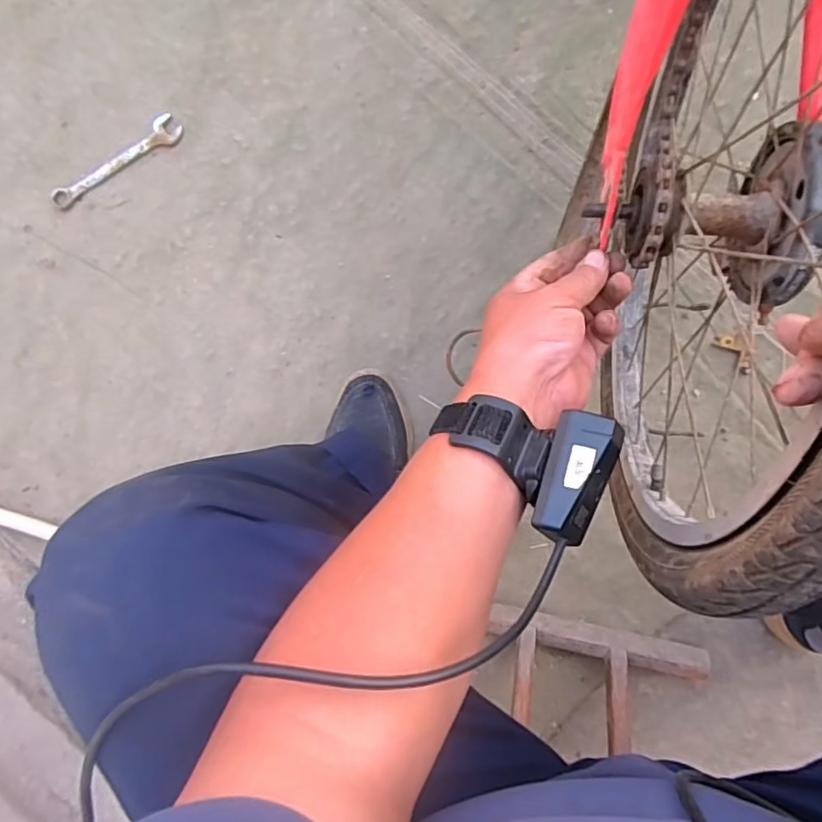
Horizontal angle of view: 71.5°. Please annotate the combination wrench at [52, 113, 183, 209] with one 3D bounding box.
[{"bbox_3d":[-0.362,-0.304,0.699,0.182,0.012,0.033,-26,93,8],"label":"combination wrench"}]

